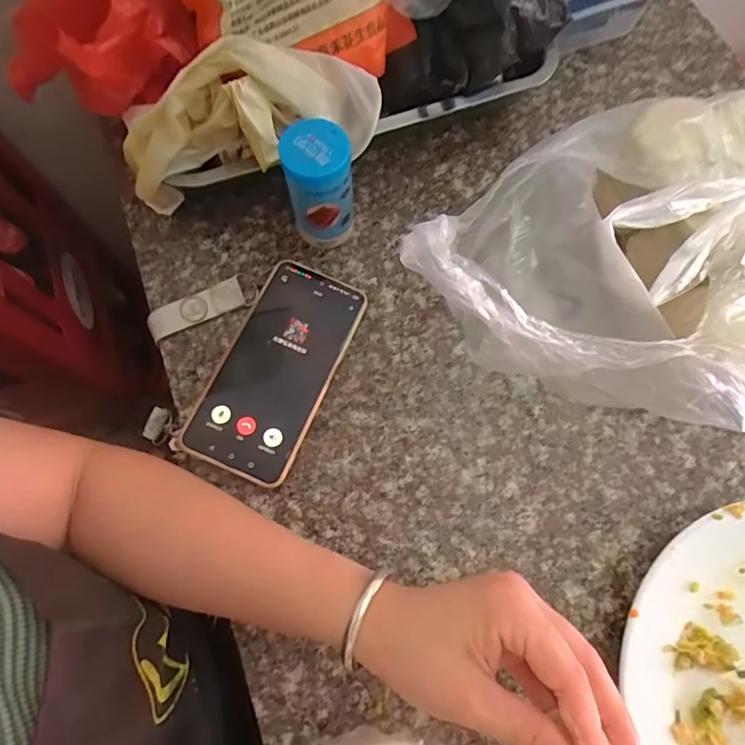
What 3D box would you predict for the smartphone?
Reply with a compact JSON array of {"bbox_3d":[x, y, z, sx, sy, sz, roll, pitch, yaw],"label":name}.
[{"bbox_3d":[-0.072,-0.005,0.358,0.082,0.013,0.165,22,73,7],"label":"smartphone"}]

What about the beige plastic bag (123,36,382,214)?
[{"bbox_3d":[-0.101,-0.185,0.362,0.203,0.084,0.064,-14,72,9],"label":"beige plastic bag"}]

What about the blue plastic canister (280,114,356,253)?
[{"bbox_3d":[-0.039,-0.143,0.368,0.047,0.087,0.050,-4,72,-1],"label":"blue plastic canister"}]

